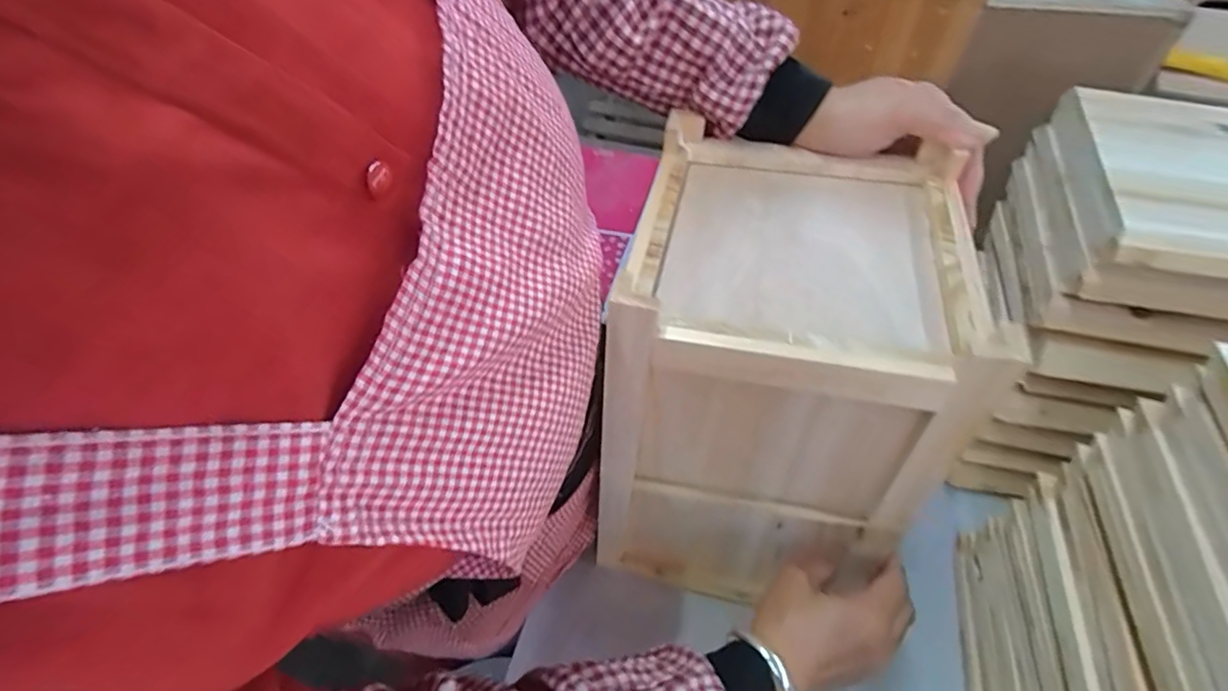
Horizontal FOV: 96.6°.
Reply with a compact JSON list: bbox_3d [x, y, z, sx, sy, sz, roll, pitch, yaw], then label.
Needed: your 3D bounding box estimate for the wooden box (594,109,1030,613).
[{"bbox_3d":[0.119,0.041,0.453,0.201,0.348,0.210,11,52,11],"label":"wooden box"}]

